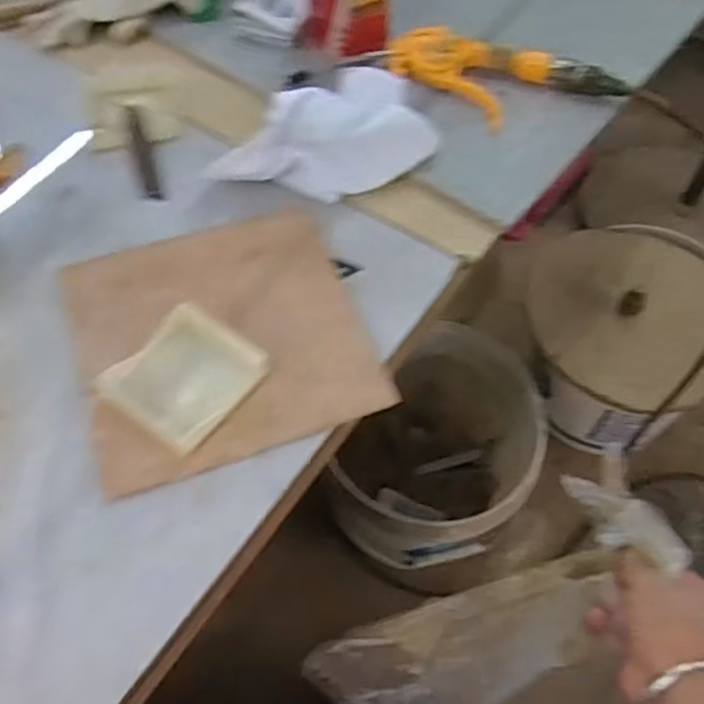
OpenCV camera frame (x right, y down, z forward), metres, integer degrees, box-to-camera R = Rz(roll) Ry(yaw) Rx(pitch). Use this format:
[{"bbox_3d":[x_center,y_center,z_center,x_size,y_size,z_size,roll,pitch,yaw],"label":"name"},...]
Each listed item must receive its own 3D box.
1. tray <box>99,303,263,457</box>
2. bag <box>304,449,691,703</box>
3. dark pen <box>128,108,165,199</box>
[{"bbox_3d":[-0.103,0.016,0.429,0.074,0.014,0.081,32,62,19],"label":"tray"},{"bbox_3d":[0.106,0.184,0.485,0.268,0.044,0.097,-33,62,-4],"label":"bag"},{"bbox_3d":[-0.165,-0.157,0.542,0.012,0.004,0.096,-13,67,-16],"label":"dark pen"}]

